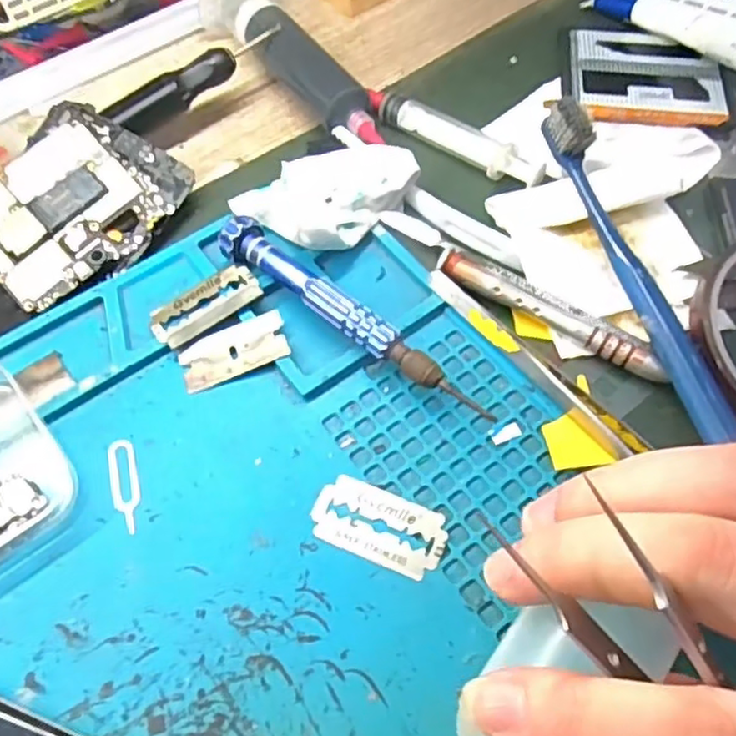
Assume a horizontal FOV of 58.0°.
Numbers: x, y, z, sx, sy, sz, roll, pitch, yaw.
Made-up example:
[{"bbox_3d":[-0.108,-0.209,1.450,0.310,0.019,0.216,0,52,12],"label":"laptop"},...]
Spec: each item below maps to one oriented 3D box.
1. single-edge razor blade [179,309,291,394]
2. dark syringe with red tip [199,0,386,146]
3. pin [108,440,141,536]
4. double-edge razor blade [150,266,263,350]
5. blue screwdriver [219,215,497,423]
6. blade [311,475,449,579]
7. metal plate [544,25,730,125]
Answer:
[{"bbox_3d":[-0.049,-0.006,0.242,0.039,0.004,0.019,-23,66,-6],"label":"single-edge razor blade"},{"bbox_3d":[-0.037,-0.142,0.311,0.037,0.025,0.123,-26,63,-13],"label":"dark syringe with red tip"},{"bbox_3d":[-0.080,0.039,0.220,0.009,0.004,0.033,-11,60,-12],"label":"pin"},{"bbox_3d":[-0.061,-0.024,0.250,0.042,0.004,0.021,-33,57,-14],"label":"double-edge razor blade"},{"bbox_3d":[-0.007,-0.018,0.242,0.118,0.017,0.015,35,66,18],"label":"blue screwdriver"},{"bbox_3d":[0.004,0.050,0.212,0.043,0.004,0.023,20,63,12],"label":"blade"},{"bbox_3d":[0.129,-0.141,0.315,0.074,0.007,0.063,5,61,4],"label":"metal plate"}]

